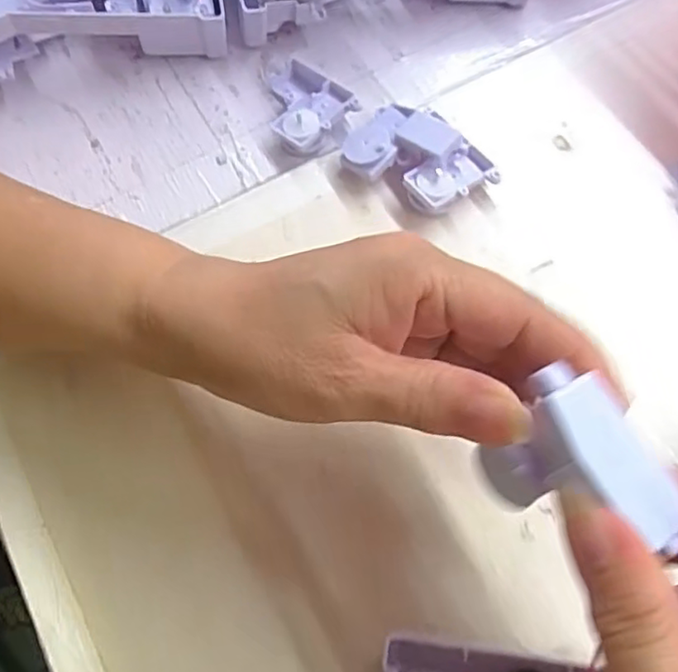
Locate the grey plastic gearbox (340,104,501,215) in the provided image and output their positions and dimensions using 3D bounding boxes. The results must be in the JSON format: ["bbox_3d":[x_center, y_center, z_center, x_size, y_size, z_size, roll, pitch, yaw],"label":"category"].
[{"bbox_3d":[0.037,-0.082,0.302,0.067,0.021,0.043,34,72,16],"label":"grey plastic gearbox"}]

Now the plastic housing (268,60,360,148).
[{"bbox_3d":[-0.020,-0.118,0.324,0.039,0.013,0.049,-37,70,-12],"label":"plastic housing"}]

